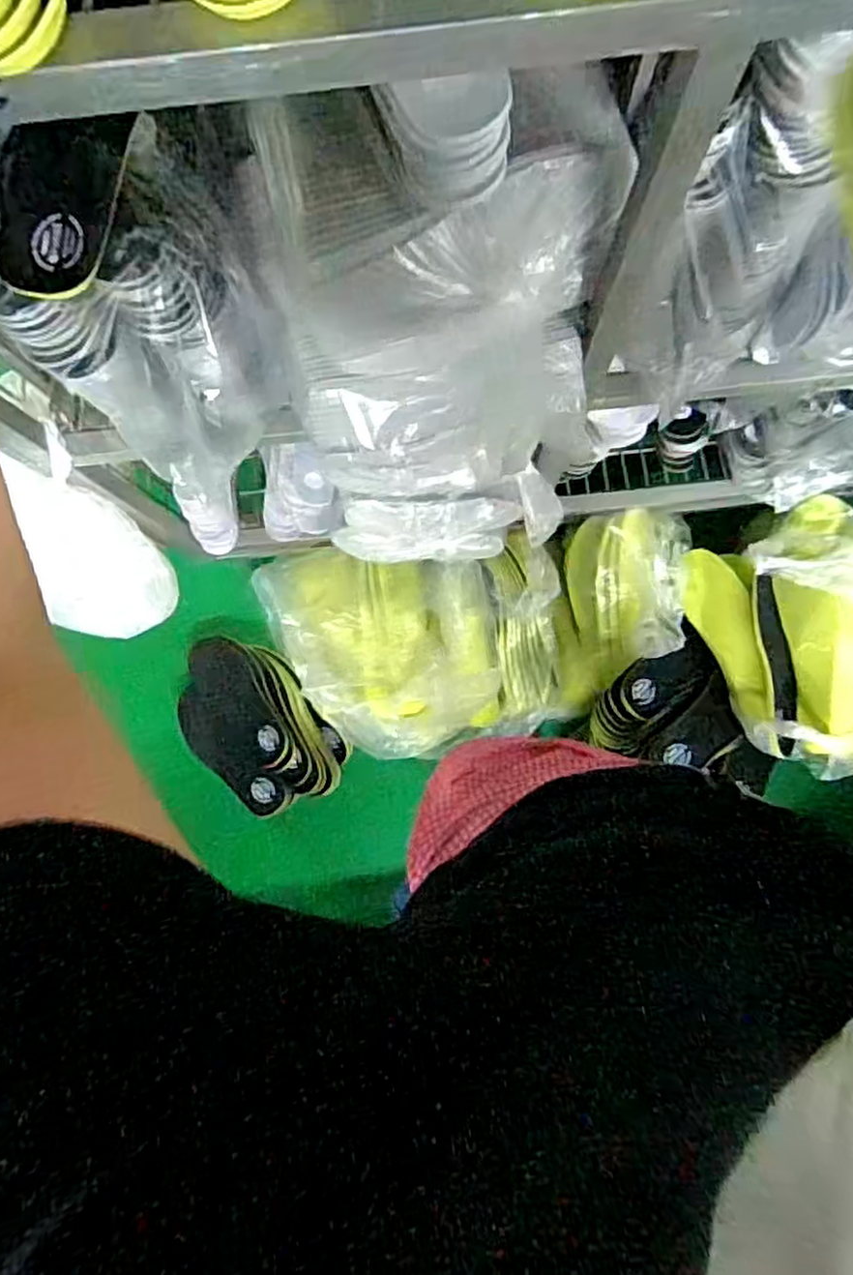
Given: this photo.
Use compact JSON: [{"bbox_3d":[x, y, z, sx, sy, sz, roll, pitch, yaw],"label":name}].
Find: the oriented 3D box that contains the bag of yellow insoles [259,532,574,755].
[{"bbox_3d":[-0.027,0.022,1.150,0.524,0.148,0.329,-2,84,2],"label":"bag of yellow insoles"}]

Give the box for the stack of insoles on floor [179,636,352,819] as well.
[{"bbox_3d":[-0.292,0.146,1.214,0.208,0.074,0.326,-37,84,-1],"label":"stack of insoles on floor"}]

